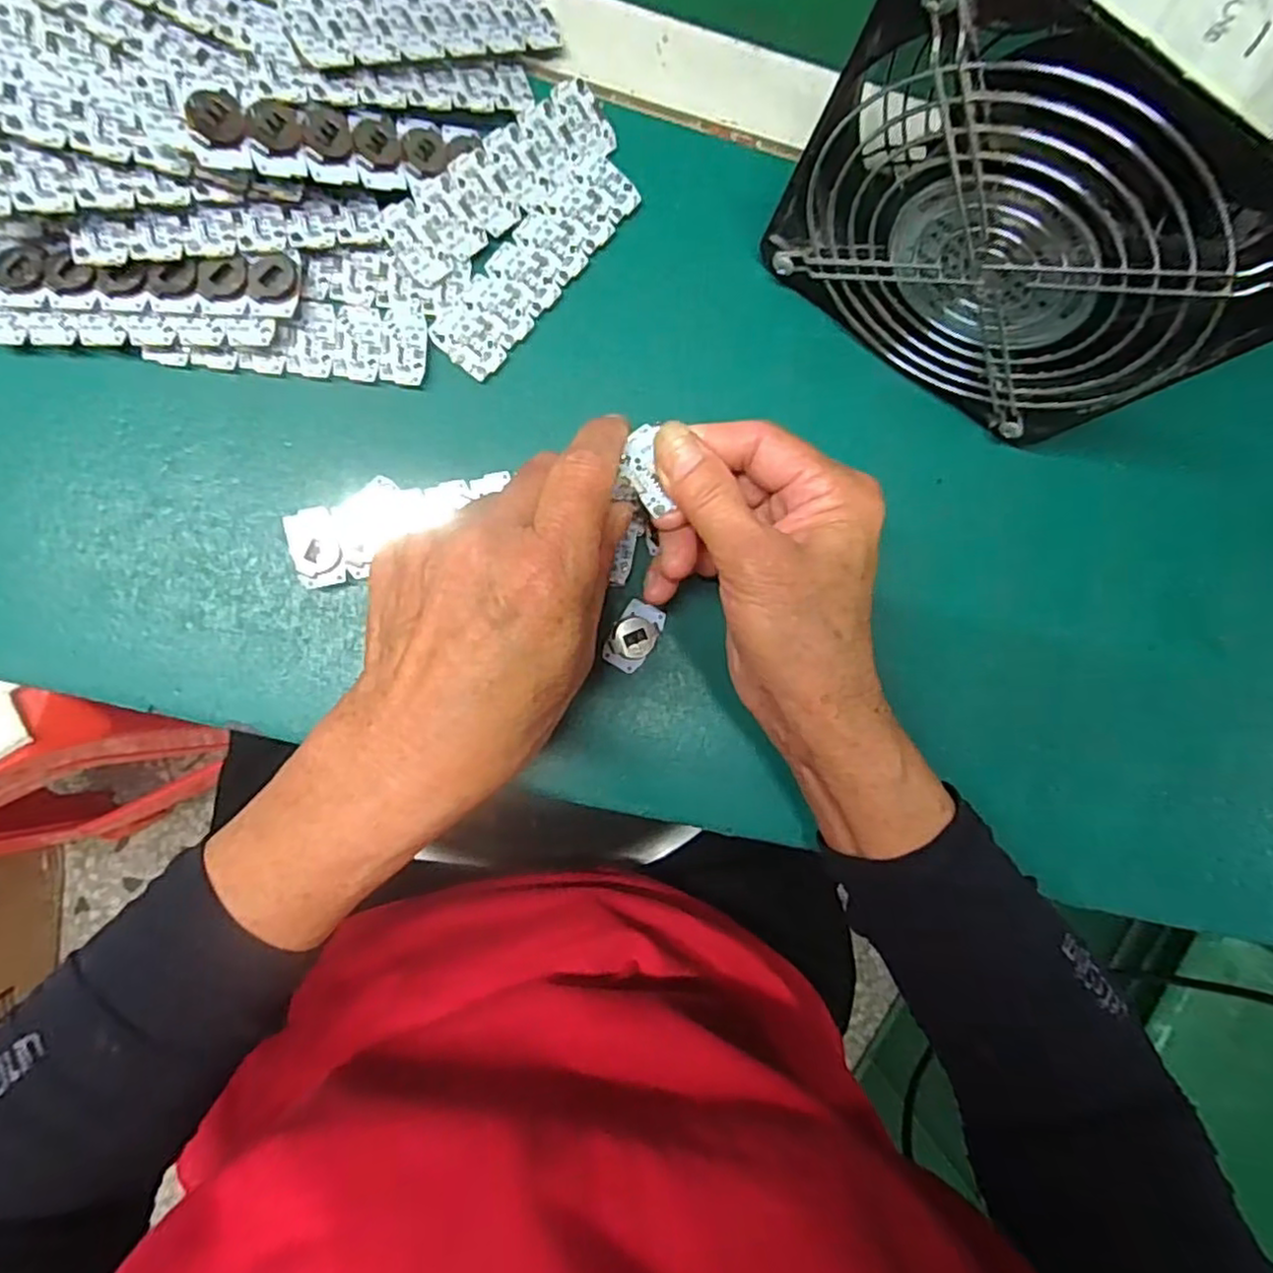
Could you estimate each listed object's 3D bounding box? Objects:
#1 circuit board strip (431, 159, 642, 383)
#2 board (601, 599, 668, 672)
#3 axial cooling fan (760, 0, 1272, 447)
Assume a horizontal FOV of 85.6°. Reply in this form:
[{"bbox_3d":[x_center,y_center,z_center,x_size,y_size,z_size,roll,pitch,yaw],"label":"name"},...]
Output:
[{"bbox_3d":[-0.042,-0.155,0.288,0.029,0.006,0.106,38,84,-4],"label":"circuit board strip"},{"bbox_3d":[-0.001,0.000,0.289,0.018,0.004,0.030,32,85,-4],"label":"board"},{"bbox_3d":[0.131,-0.144,0.235,0.145,0.150,0.055,31,85,-4],"label":"axial cooling fan"}]

